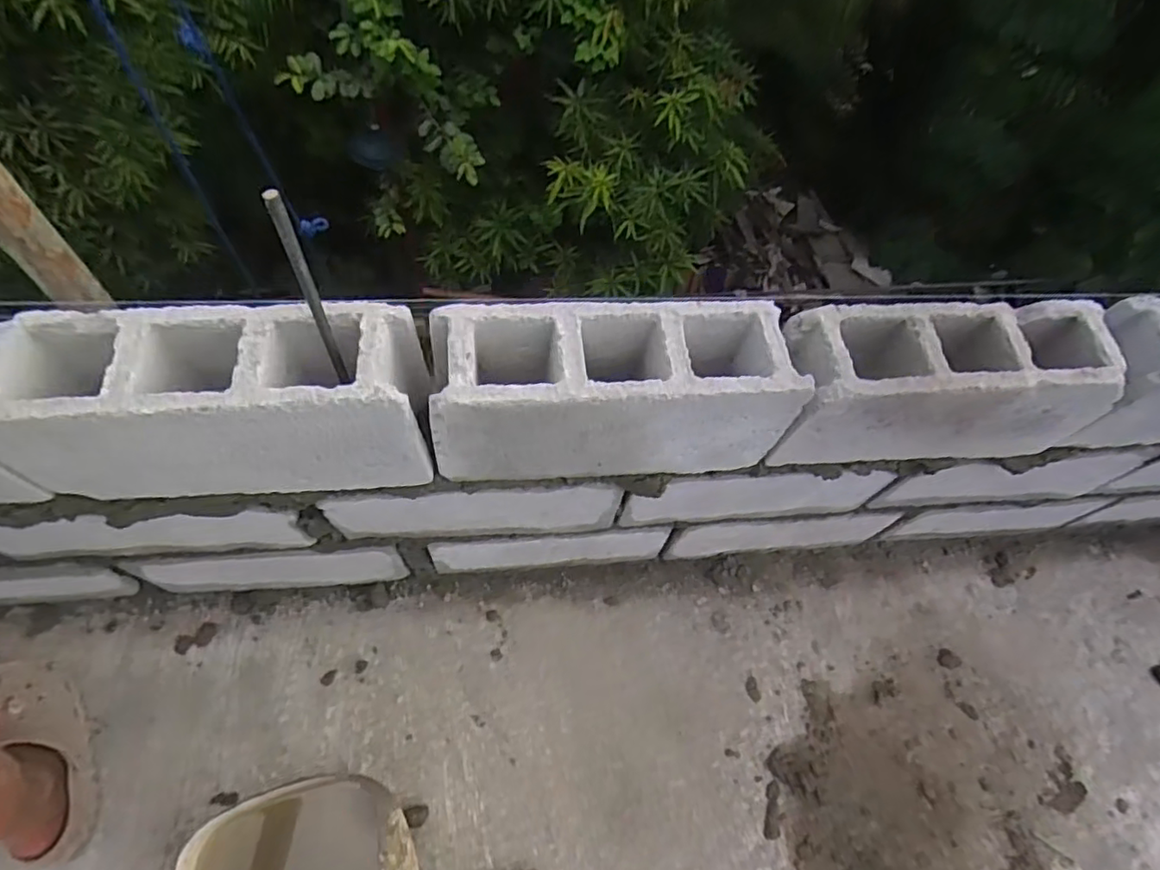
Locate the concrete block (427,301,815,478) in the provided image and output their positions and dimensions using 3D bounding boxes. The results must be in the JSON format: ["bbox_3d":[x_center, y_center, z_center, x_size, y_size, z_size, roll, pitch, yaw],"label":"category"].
[{"bbox_3d":[0.038,-0.053,0.703,0.384,0.179,0.130,-1,64,-7],"label":"concrete block"}]

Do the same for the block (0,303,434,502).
[{"bbox_3d":[-0.366,-0.033,0.650,0.389,0.194,0.128,-2,64,-8],"label":"block"}]

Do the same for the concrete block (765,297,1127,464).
[{"bbox_3d":[0.430,-0.061,0.762,0.380,0.173,0.127,0,64,-7],"label":"concrete block"}]

